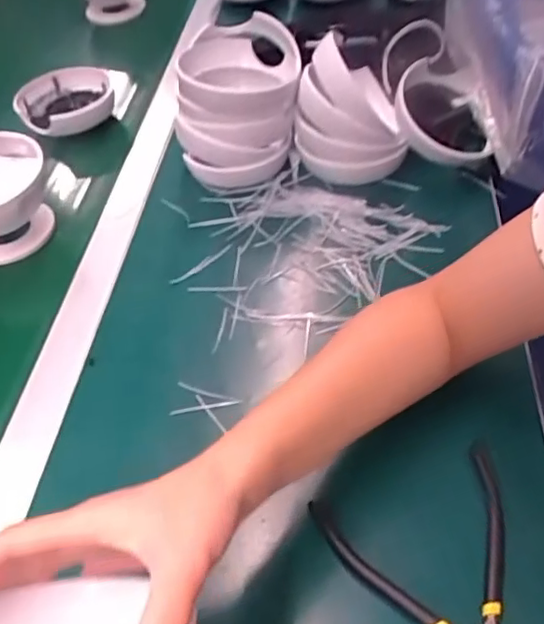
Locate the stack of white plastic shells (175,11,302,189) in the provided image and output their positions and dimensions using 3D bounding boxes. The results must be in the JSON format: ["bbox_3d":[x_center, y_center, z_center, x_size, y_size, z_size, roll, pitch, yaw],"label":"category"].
[{"bbox_3d":[-0.033,-0.208,0.641,0.114,0.132,0.126,-1,48,8],"label":"stack of white plastic shells"}]

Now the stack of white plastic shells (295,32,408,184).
[{"bbox_3d":[0.079,-0.200,0.624,0.106,0.111,0.103,-1,48,8],"label":"stack of white plastic shells"}]

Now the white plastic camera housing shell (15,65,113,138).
[{"bbox_3d":[-0.250,-0.257,0.753,0.112,0.042,0.112,-22,49,-11],"label":"white plastic camera housing shell"}]

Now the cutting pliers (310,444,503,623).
[{"bbox_3d":[0.105,0.155,0.363,0.117,0.014,0.138,-20,49,-9],"label":"cutting pliers"}]

